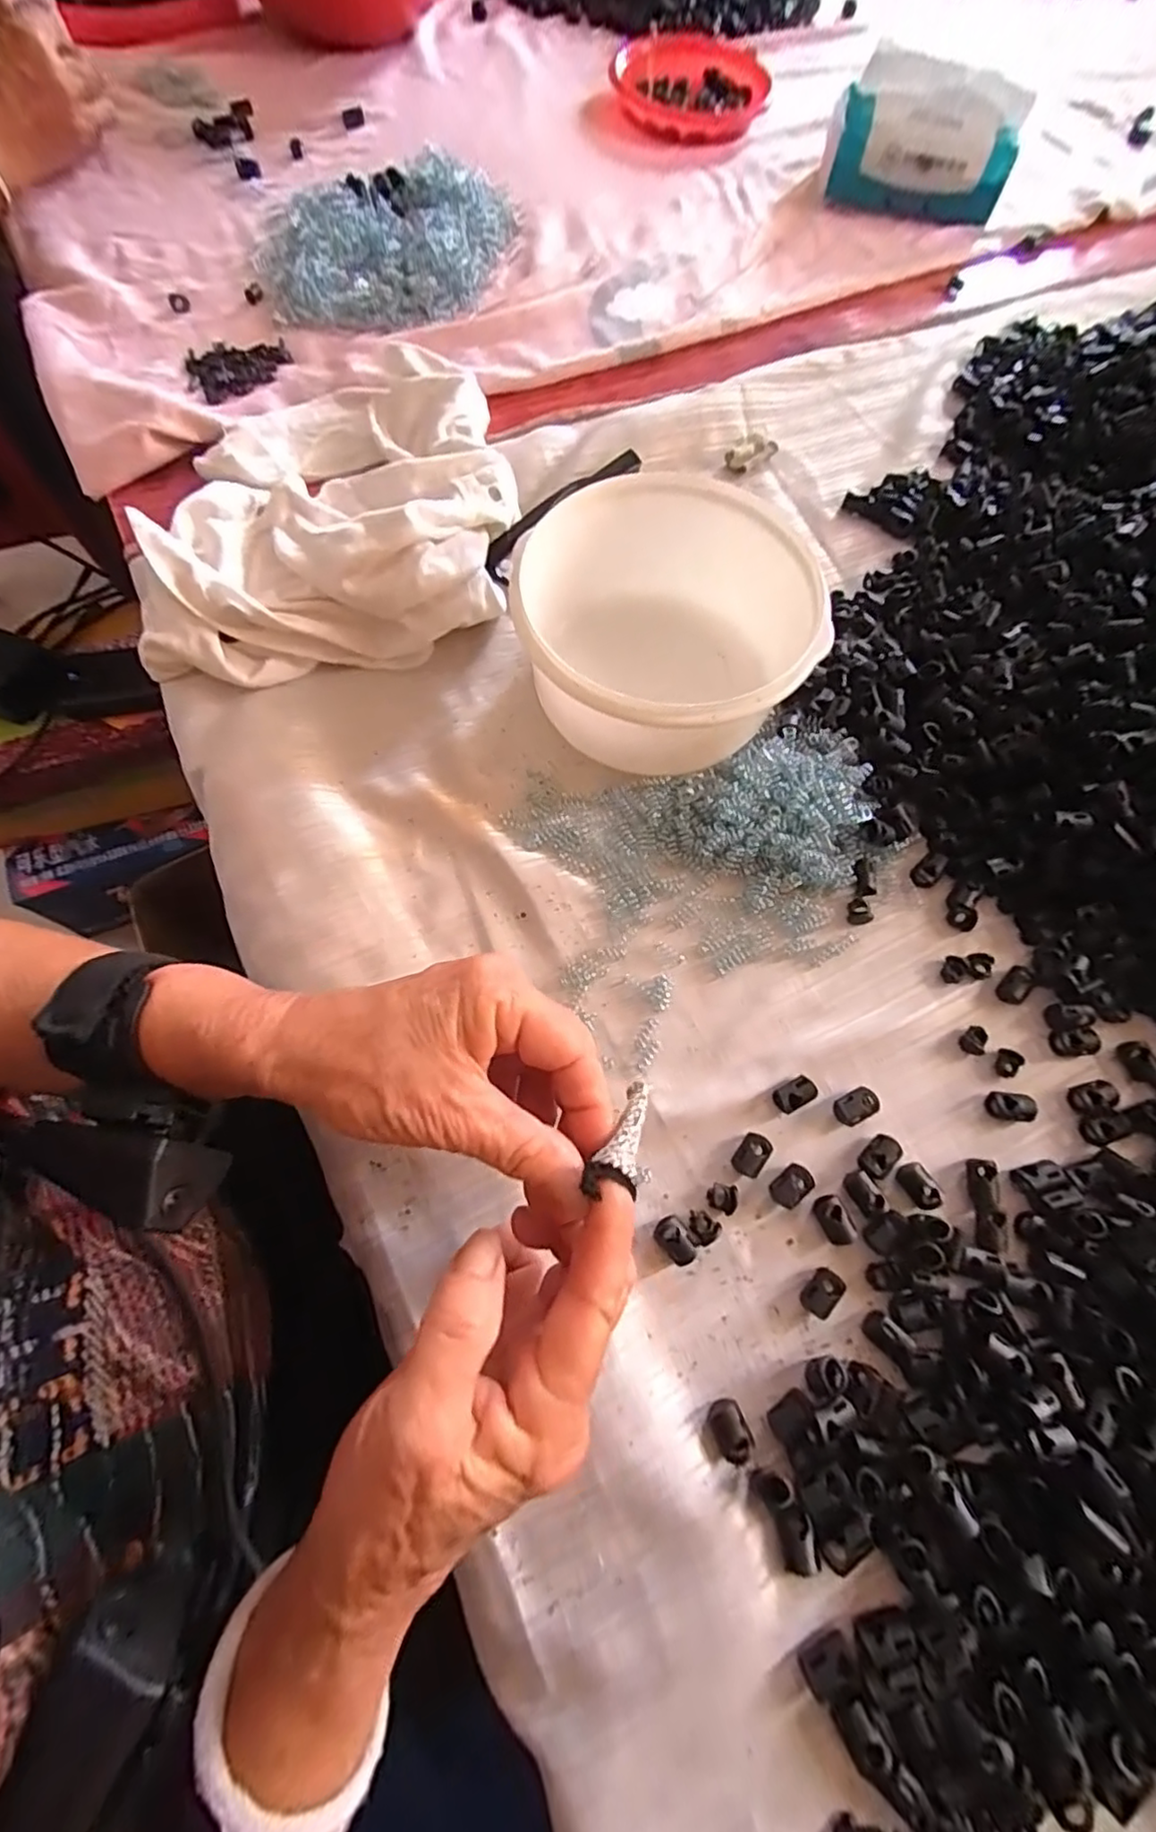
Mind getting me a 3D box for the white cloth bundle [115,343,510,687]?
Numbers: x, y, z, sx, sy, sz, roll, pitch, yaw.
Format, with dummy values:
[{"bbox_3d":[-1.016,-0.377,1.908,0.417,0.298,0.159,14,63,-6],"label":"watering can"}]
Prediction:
[{"bbox_3d":[-0.172,-0.283,0.410,0.246,0.082,0.267,-10,70,-5],"label":"white cloth bundle"}]

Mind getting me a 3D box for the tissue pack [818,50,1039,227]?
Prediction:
[{"bbox_3d":[0.310,-0.698,0.564,0.163,0.078,0.076,16,70,5],"label":"tissue pack"}]

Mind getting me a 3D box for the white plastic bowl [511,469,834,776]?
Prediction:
[{"bbox_3d":[0.045,-0.157,0.348,0.158,0.076,0.157,0,69,-1],"label":"white plastic bowl"}]

